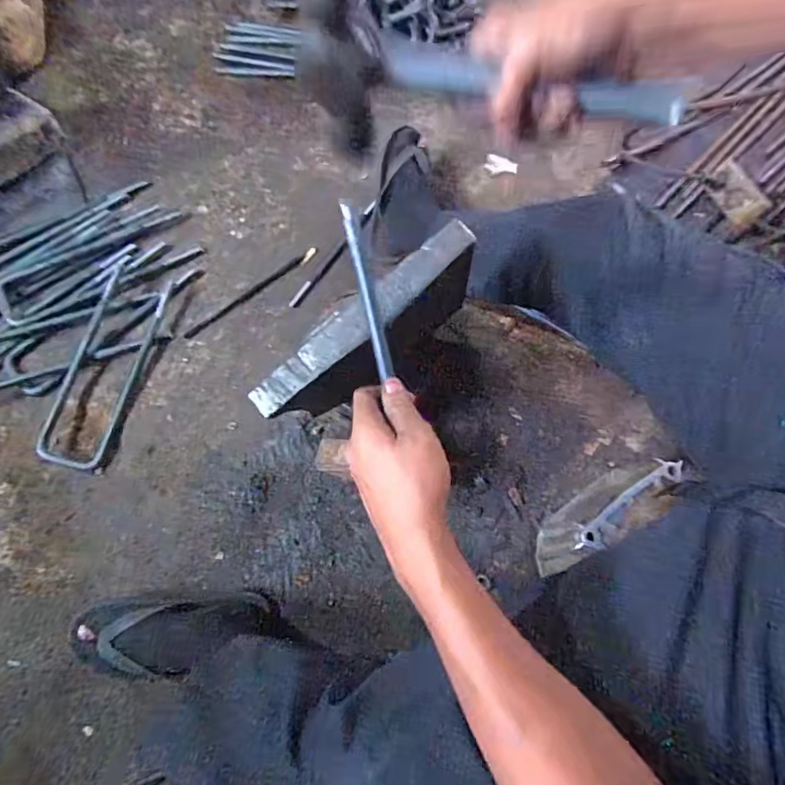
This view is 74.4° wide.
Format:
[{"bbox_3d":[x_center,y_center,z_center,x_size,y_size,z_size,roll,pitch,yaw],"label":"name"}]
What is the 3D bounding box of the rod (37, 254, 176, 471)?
[{"bbox_3d":[-0.503,-0.060,0.917,0.123,0.010,0.387,10,70,5],"label":"rod"}]

